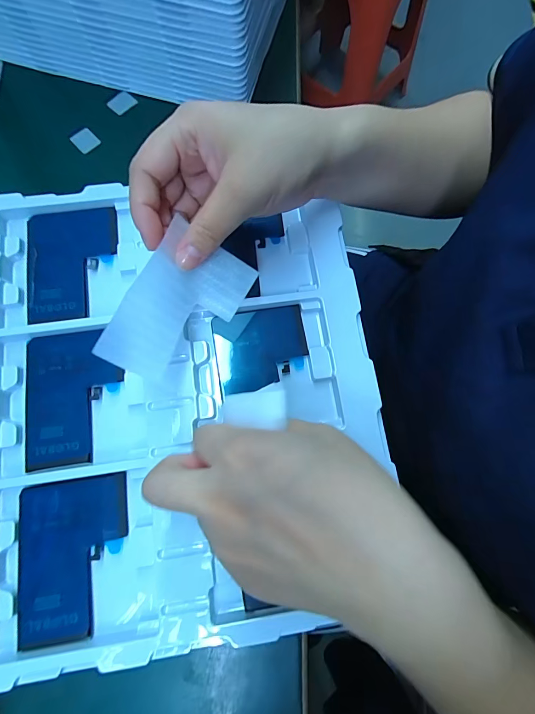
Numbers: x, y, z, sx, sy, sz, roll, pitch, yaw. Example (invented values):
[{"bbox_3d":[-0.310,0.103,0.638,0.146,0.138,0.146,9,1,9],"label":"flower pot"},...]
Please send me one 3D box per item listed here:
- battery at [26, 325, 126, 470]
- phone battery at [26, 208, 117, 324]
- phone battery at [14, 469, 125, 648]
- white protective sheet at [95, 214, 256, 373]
[{"bbox_3d":[-0.134,0.027,0.235,0.062,0.005,0.090,-8,77,-2],"label":"battery"},{"bbox_3d":[-0.149,-0.070,0.256,0.066,0.008,0.091,-6,77,-1],"label":"phone battery"},{"bbox_3d":[-0.123,0.123,0.212,0.065,0.006,0.092,-4,77,-1],"label":"phone battery"},{"bbox_3d":[-0.052,-0.029,0.208,0.059,0.012,0.091,32,74,-22],"label":"white protective sheet"}]

